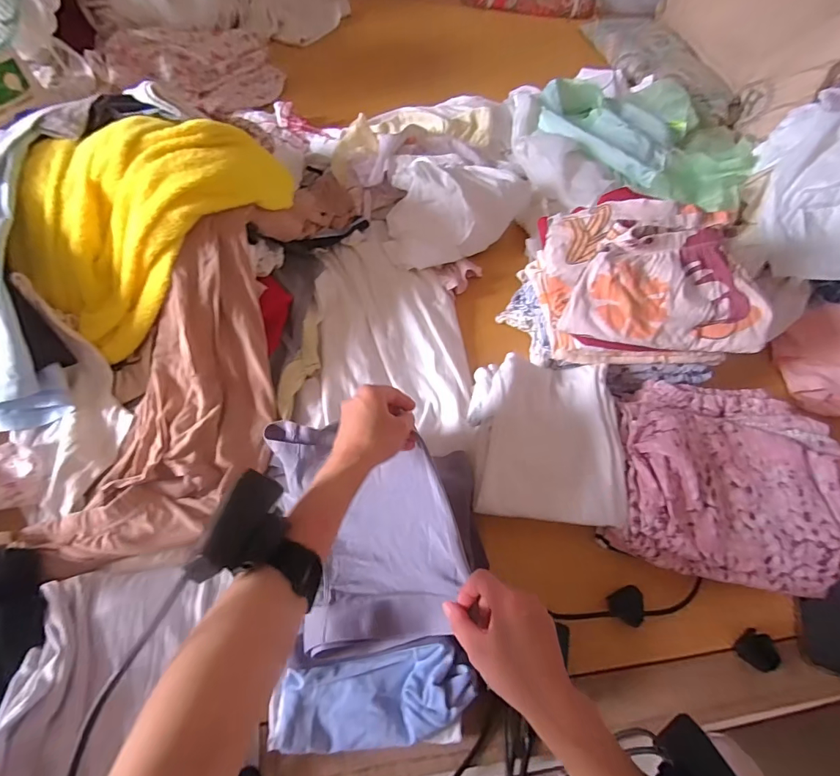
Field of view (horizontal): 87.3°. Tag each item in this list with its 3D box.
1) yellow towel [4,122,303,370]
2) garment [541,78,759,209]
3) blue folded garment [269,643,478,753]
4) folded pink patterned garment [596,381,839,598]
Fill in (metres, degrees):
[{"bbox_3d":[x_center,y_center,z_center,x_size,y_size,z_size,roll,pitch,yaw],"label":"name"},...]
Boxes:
[{"bbox_3d":[-0.325,-0.215,0.549,0.193,0.178,0.316,38,61,13],"label":"yellow towel"},{"bbox_3d":[0.520,-0.560,0.966,0.437,0.098,0.469,-39,72,-26],"label":"garment"},{"bbox_3d":[-0.042,0.285,0.404,0.178,0.027,0.080,1,60,-8],"label":"blue folded garment"},{"bbox_3d":[0.372,0.105,0.539,0.246,0.077,0.242,17,59,1],"label":"folded pink patterned garment"}]

